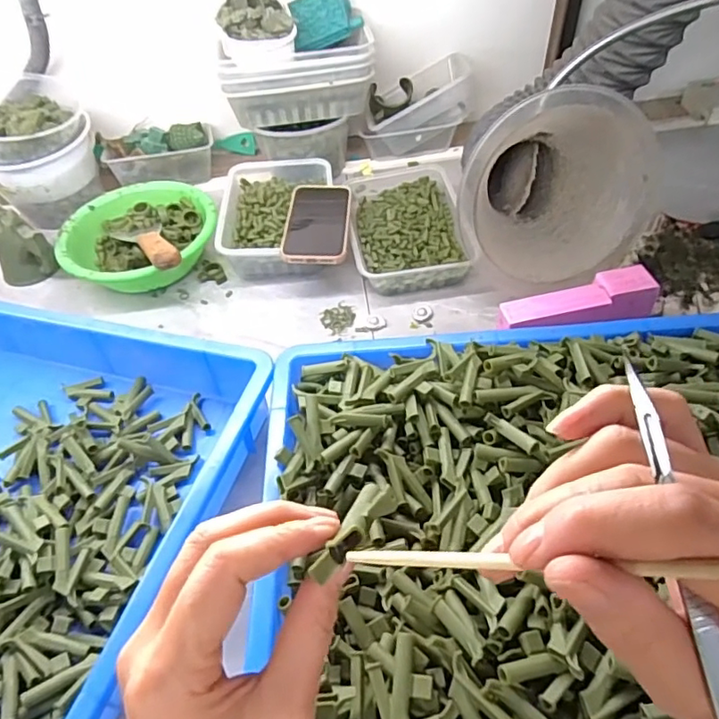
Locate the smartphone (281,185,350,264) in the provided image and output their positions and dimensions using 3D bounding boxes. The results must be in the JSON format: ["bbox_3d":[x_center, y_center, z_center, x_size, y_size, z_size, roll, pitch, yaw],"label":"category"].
[{"bbox_3d":[-0.052,-0.173,0.696,0.077,0.012,0.154,-1,50,4],"label":"smartphone"}]

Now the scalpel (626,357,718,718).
[{"bbox_3d":[0.094,0.068,0.152,0.009,0.007,0.136,-13,84,-5],"label":"scalpel"}]

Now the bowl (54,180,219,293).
[{"bbox_3d":[-0.289,-0.162,0.739,0.196,0.082,0.194,-3,50,3],"label":"bowl"}]

